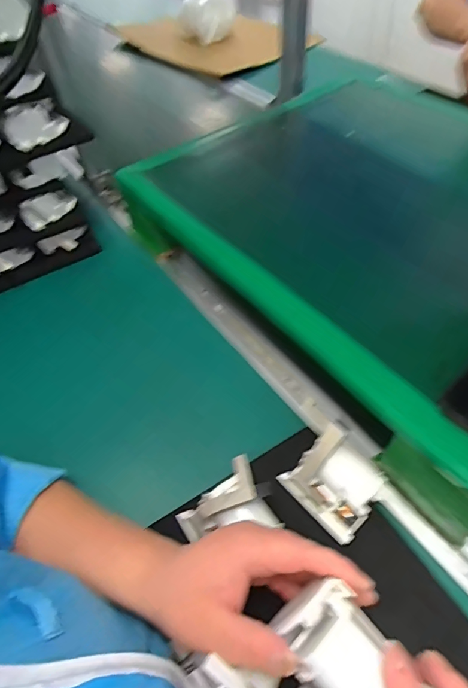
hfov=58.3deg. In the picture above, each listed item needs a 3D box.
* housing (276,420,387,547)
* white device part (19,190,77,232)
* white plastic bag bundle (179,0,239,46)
[{"bbox_3d":[0.091,0.124,0.377,0.063,0.058,0.075,-35,57,-20],"label":"housing"},{"bbox_3d":[-0.265,-0.197,0.602,0.015,0.045,0.080,33,62,27],"label":"white device part"},{"bbox_3d":[-0.066,-0.884,1.124,0.159,0.123,0.141,-5,52,2],"label":"white plastic bag bundle"}]

